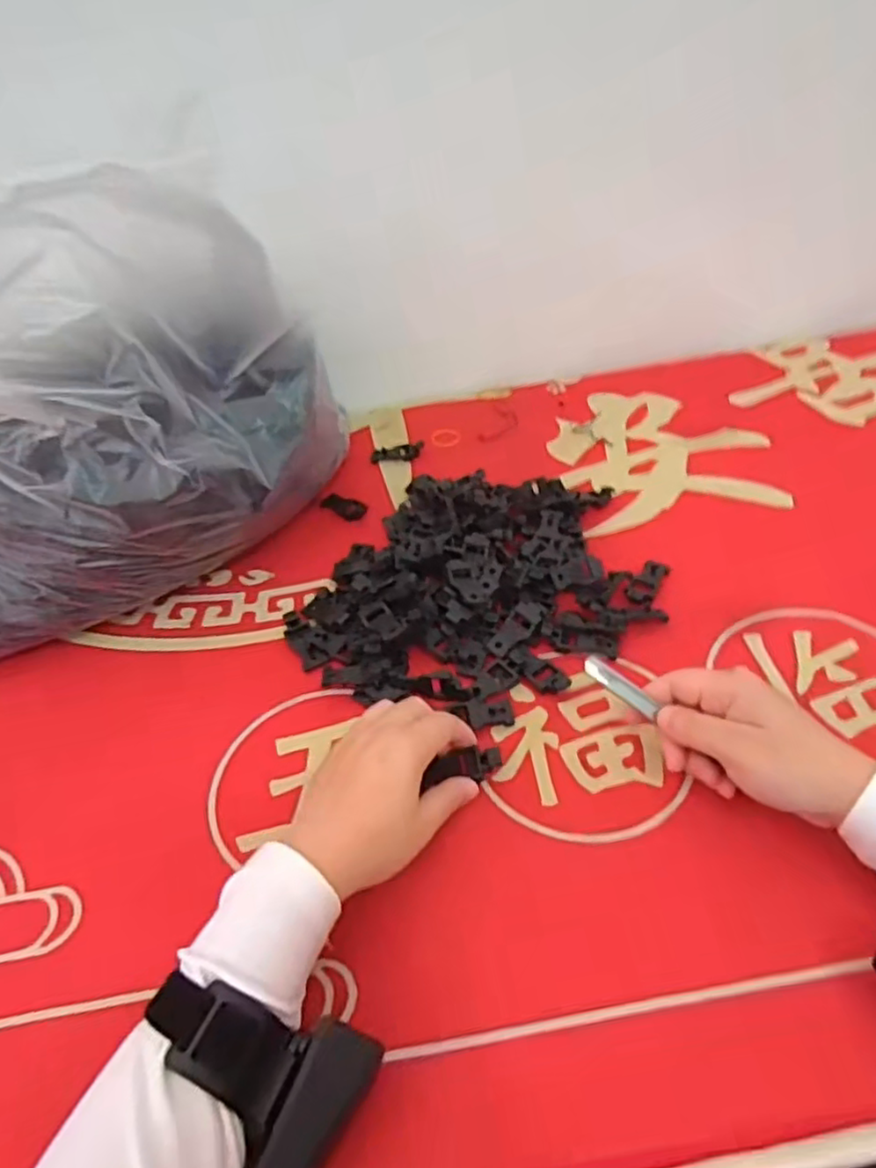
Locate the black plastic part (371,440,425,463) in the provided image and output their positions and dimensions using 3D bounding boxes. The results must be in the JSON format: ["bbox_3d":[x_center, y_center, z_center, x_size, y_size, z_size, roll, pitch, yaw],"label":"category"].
[{"bbox_3d":[-0.041,-0.136,0.700,0.055,0.008,0.021,-11,43,-5],"label":"black plastic part"}]

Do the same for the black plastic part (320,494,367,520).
[{"bbox_3d":[-0.088,-0.073,0.643,0.050,0.006,0.024,26,52,30],"label":"black plastic part"}]

